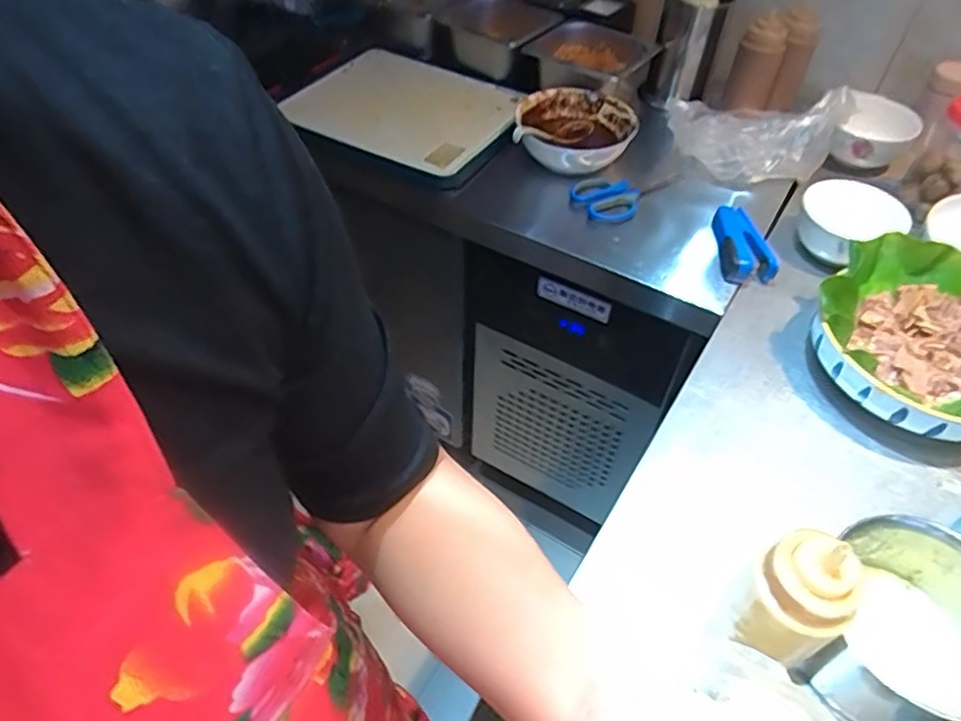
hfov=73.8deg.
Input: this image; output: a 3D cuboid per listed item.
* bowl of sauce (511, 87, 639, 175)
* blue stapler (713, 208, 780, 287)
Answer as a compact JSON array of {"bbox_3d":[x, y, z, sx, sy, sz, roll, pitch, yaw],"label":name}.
[{"bbox_3d":[0.138,-0.335,0.947,0.166,0.071,0.155,-2,50,2],"label":"bowl of sauce"},{"bbox_3d":[0.334,-0.148,0.819,0.066,0.039,0.108,-3,50,1],"label":"blue stapler"}]

